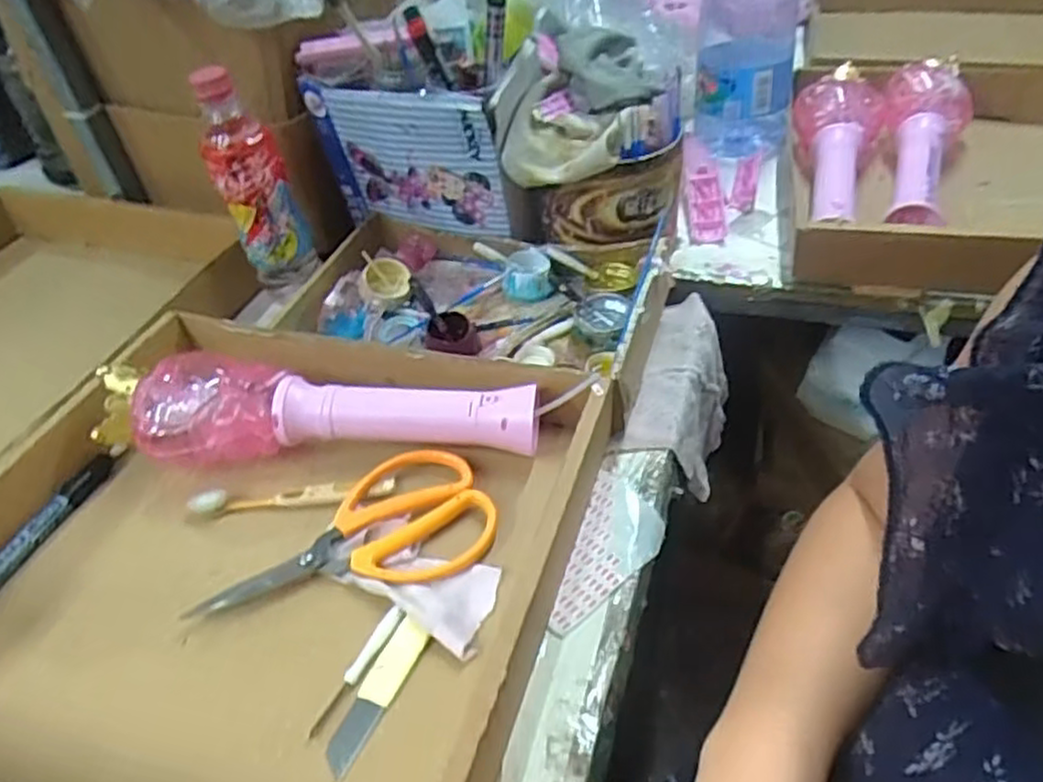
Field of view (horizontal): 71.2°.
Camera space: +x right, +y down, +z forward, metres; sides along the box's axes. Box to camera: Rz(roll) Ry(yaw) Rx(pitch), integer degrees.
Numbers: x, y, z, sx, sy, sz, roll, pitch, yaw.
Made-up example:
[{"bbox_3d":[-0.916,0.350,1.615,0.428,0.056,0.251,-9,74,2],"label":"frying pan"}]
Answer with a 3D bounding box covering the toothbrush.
[{"bbox_3d":[-0.158,0.072,0.499,0.141,0.011,0.018,-4,44,1],"label":"toothbrush"}]

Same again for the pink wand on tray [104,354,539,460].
[{"bbox_3d":[-0.142,0.013,0.521,0.309,0.059,0.080,-1,44,5],"label":"pink wand on tray"}]

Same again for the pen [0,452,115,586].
[{"bbox_3d":[-0.329,0.094,0.490,0.014,0.019,0.134,14,47,19],"label":"pen"}]

